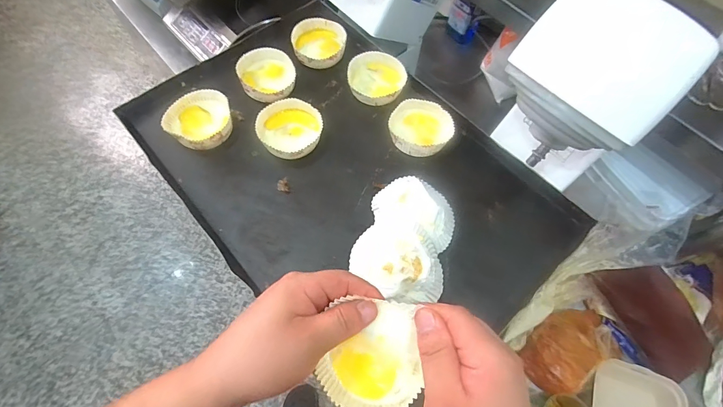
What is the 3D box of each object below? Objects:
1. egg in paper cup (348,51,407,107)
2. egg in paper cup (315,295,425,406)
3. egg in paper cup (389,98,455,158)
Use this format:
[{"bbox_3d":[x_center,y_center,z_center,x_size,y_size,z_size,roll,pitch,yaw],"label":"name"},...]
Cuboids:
[{"bbox_3d":[0.023,-0.204,0.596,0.092,0.026,0.090,1,64,-1],"label":"egg in paper cup"},{"bbox_3d":[0.006,0.126,0.298,0.080,0.039,0.085,1,64,-1],"label":"egg in paper cup"},{"bbox_3d":[0.090,-0.115,0.555,0.094,0.026,0.082,21,66,8],"label":"egg in paper cup"}]

